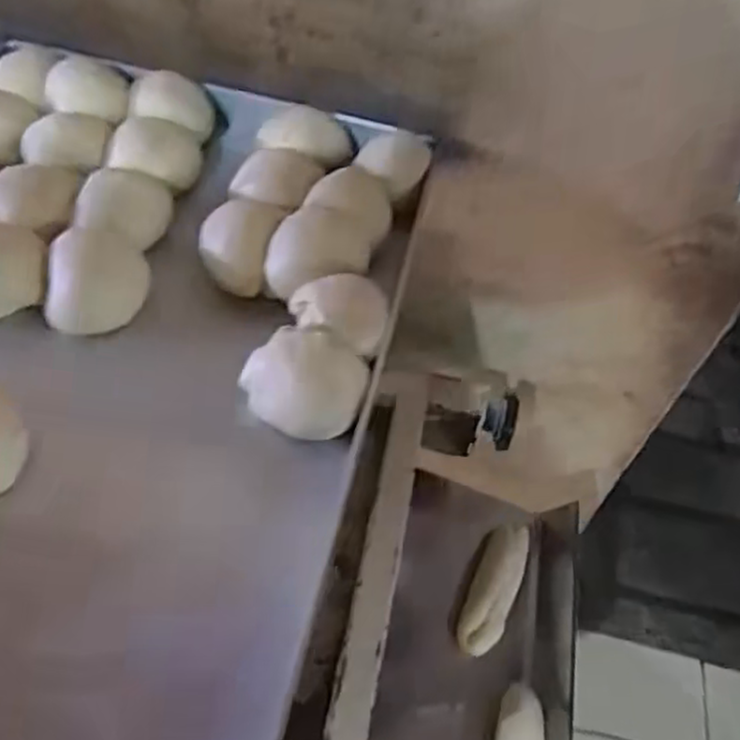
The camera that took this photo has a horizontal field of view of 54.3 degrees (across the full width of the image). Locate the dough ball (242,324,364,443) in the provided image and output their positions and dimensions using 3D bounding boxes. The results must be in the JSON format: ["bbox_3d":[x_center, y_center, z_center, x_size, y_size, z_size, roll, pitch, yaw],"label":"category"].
[{"bbox_3d":[-0.050,0.007,0.517,0.091,0.047,0.065,9,53,1],"label":"dough ball"}]

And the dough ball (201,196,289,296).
[{"bbox_3d":[-0.108,-0.105,0.584,0.066,0.047,0.066,2,53,-3],"label":"dough ball"}]

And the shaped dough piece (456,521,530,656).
[{"bbox_3d":[0.139,0.238,0.809,0.047,0.035,0.169,22,54,11],"label":"shaped dough piece"}]

